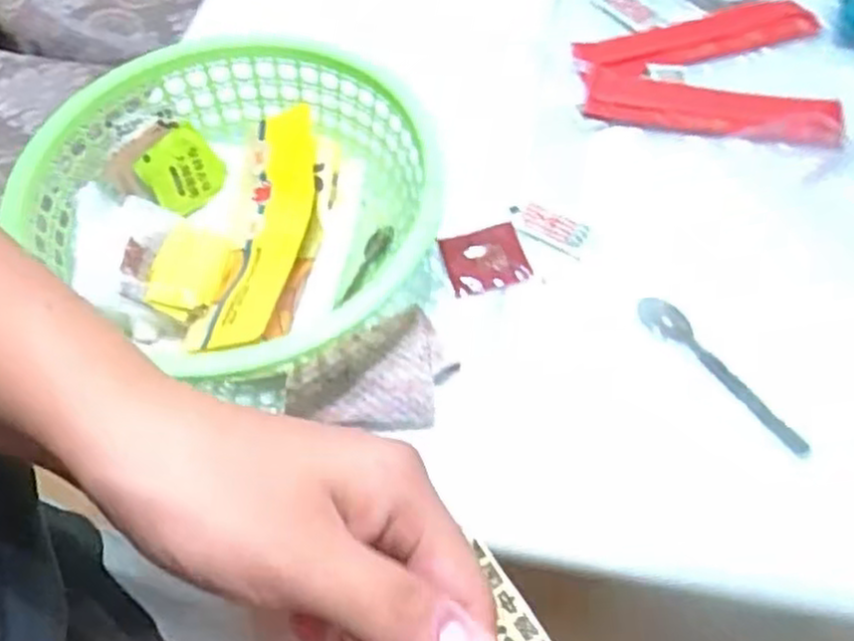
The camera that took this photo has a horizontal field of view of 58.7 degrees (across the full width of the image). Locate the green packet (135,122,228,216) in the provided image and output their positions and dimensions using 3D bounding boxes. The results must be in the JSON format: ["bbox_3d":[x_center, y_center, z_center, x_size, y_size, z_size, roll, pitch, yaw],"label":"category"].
[{"bbox_3d":[-0.211,-0.129,0.651,0.062,0.066,0.016,-46,45,-8],"label":"green packet"}]

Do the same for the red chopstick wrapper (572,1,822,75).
[{"bbox_3d":[0.277,-0.288,0.773,0.248,0.010,0.054,-13,59,-5],"label":"red chopstick wrapper"}]

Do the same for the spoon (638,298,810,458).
[{"bbox_3d":[0.230,0.039,0.587,0.033,0.017,0.160,-39,65,-19],"label":"spoon"}]

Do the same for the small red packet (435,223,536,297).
[{"bbox_3d":[0.050,-0.051,0.648,0.068,0.011,0.060,-12,59,-5],"label":"small red packet"}]

